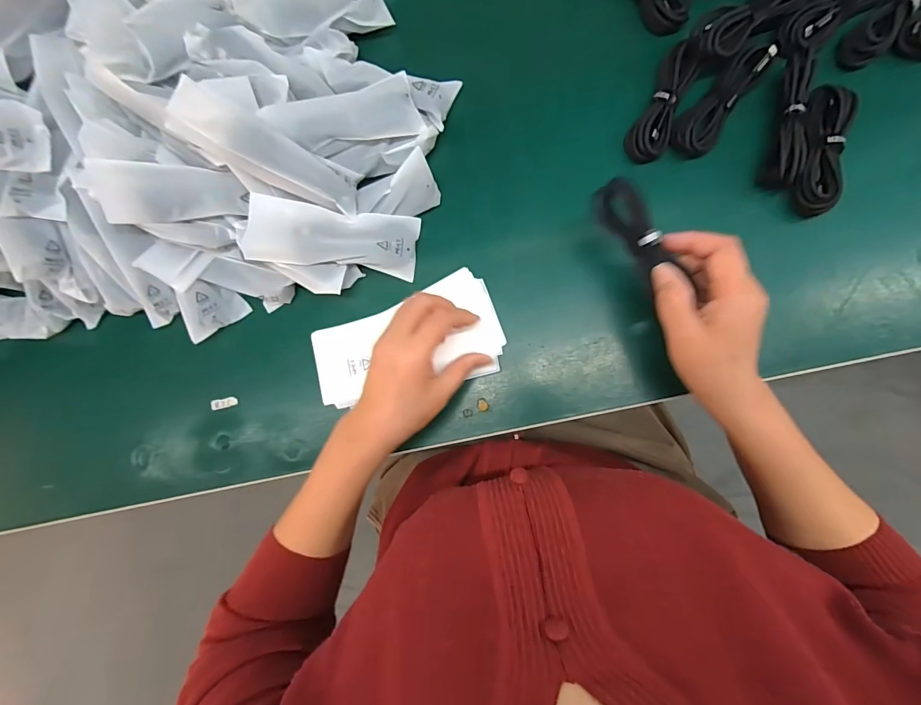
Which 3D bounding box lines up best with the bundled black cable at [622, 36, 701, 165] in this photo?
[{"bbox_3d":[0.184,-0.225,0.367,0.035,0.029,0.101,23,90,8],"label":"bundled black cable"}]

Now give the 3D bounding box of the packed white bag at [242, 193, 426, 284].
[{"bbox_3d":[-0.118,-0.108,0.376,0.154,0.016,0.058,5,88,-10],"label":"packed white bag"}]

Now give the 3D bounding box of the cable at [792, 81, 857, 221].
[{"bbox_3d":[0.307,-0.173,0.339,0.033,0.016,0.105,12,88,8],"label":"cable"}]

